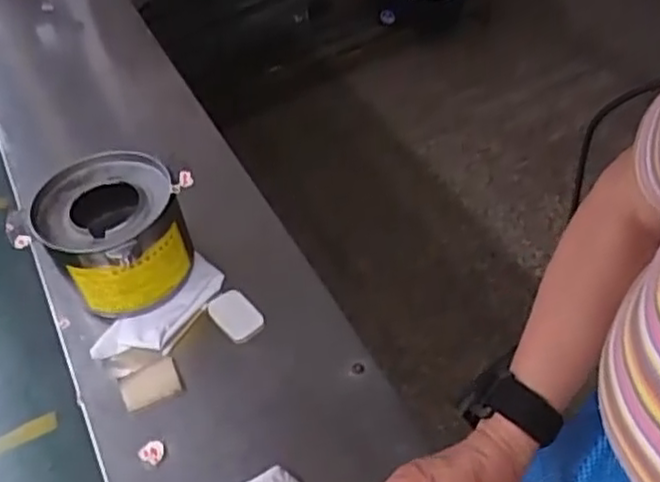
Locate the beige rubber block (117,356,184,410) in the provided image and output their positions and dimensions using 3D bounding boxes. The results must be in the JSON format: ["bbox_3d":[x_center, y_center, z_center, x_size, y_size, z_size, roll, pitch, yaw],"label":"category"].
[{"bbox_3d":[-0.176,0.138,0.686,0.057,0.004,0.043,-20,49,-12],"label":"beige rubber block"}]

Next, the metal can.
[{"bbox_3d":[-0.224,-0.004,0.740,0.136,0.112,0.146,-3,48,3],"label":"metal can"}]

